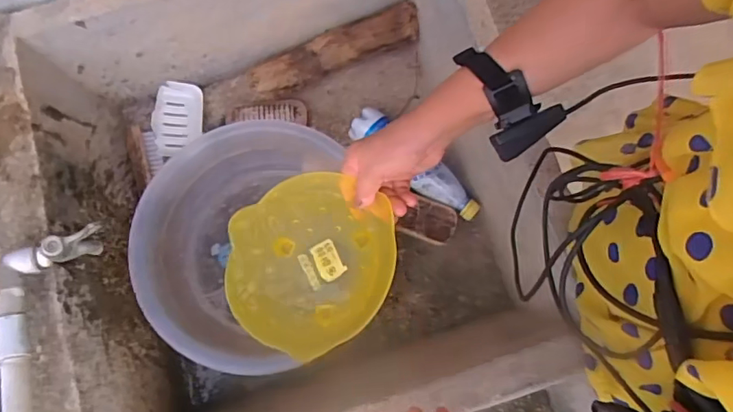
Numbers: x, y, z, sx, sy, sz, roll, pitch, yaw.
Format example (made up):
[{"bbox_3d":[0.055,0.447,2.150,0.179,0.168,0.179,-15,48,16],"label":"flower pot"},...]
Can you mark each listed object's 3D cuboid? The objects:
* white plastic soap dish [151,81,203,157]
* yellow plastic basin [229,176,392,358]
[{"bbox_3d":[-0.305,-0.140,0.850,0.076,0.025,0.118,-1,85,-14],"label":"white plastic soap dish"},{"bbox_3d":[-0.059,0.060,0.560,0.170,0.057,0.181,0,76,0],"label":"yellow plastic basin"}]

